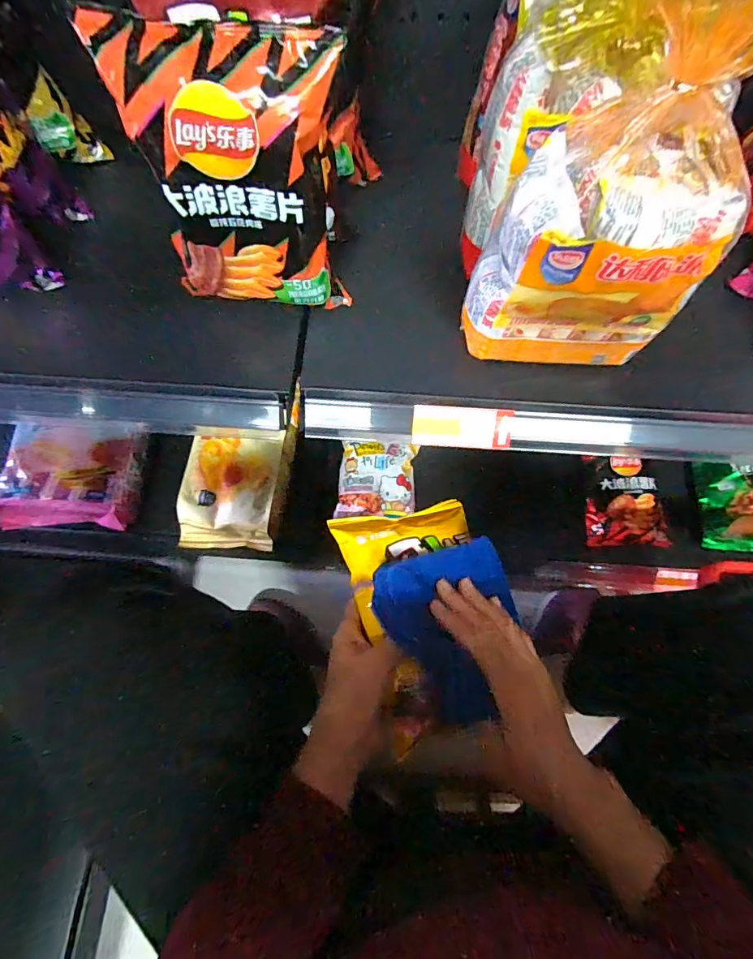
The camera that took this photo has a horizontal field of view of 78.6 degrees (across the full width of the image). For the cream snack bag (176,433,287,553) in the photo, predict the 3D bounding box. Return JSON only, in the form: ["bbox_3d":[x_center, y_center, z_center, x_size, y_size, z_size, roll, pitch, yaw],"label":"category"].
[{"bbox_3d":[-0.217,0.019,0.689,0.151,0.047,0.161,4,70,1],"label":"cream snack bag"}]

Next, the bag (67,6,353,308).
[{"bbox_3d":[-0.106,-0.232,0.370,0.163,0.191,0.073,6,70,2],"label":"bag"}]

